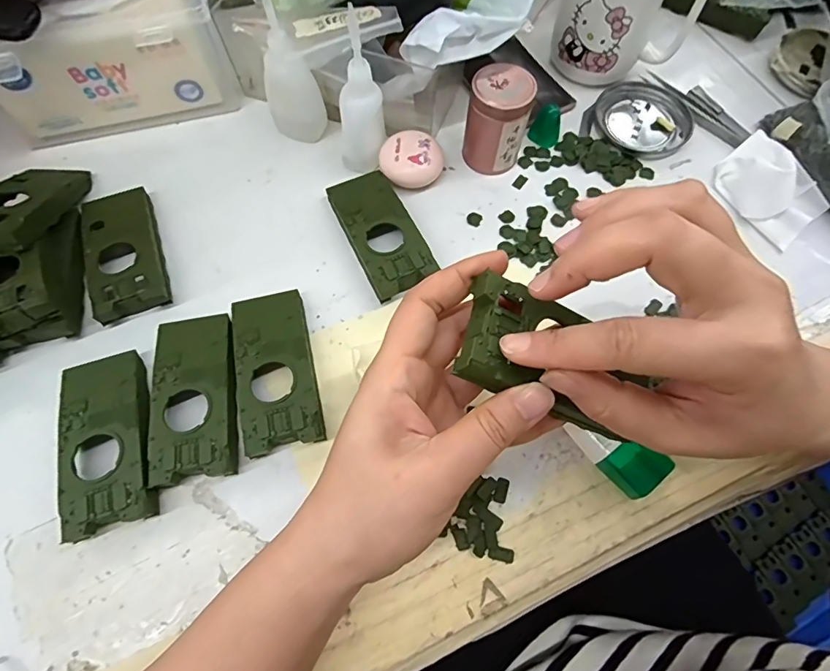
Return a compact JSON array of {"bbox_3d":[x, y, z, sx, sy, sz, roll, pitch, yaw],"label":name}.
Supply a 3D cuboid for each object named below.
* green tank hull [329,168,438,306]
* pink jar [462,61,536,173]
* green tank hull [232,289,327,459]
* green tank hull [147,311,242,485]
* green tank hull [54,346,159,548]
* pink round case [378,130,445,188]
[{"bbox_3d":[-0.025,-0.076,0.336,0.046,0.022,0.104,-24,68,-10],"label":"green tank hull"},{"bbox_3d":[0.061,-0.159,0.349,0.043,0.063,0.043,0,66,0],"label":"pink jar"},{"bbox_3d":[-0.088,0.021,0.295,0.047,0.023,0.103,-13,67,-6],"label":"green tank hull"},{"bbox_3d":[-0.134,0.036,0.287,0.050,0.020,0.102,-10,67,-5],"label":"green tank hull"},{"bbox_3d":[-0.181,0.060,0.277,0.050,0.021,0.103,-18,67,-8],"label":"green tank hull"},{"bbox_3d":[-0.003,-0.133,0.359,0.049,0.022,0.043,16,67,7],"label":"pink round case"}]

